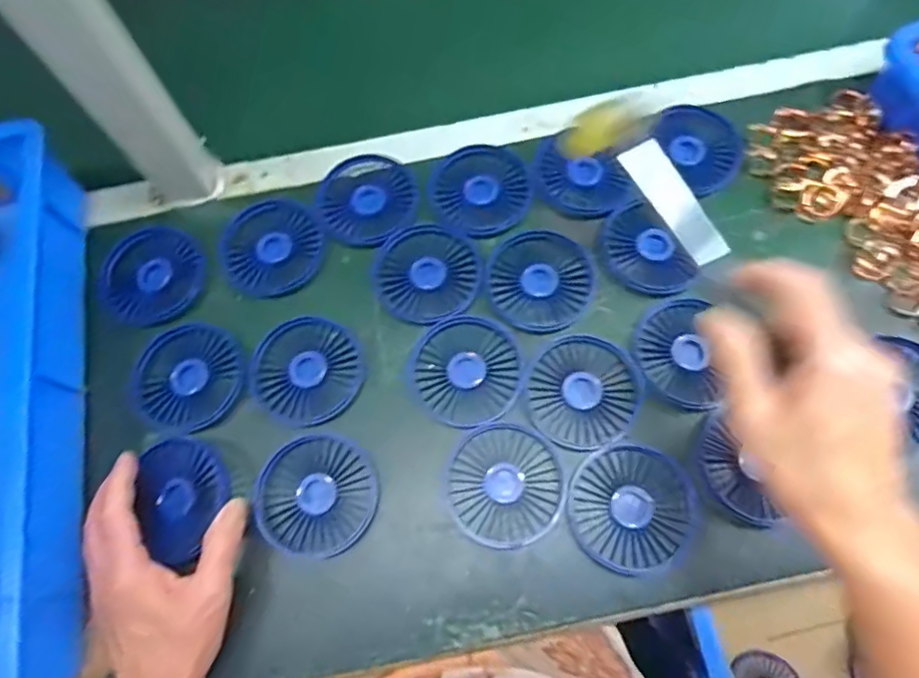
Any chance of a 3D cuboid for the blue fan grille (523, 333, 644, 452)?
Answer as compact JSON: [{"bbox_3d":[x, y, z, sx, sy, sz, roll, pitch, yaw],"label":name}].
[{"bbox_3d":[0.094,0.040,0.436,0.083,0.006,0.086,-1,69,3],"label":"blue fan grille"}]

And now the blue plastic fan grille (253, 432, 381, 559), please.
[{"bbox_3d":[-0.105,0.116,0.425,0.087,0.012,0.086,-1,69,3],"label":"blue plastic fan grille"}]

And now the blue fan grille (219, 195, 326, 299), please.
[{"bbox_3d":[-0.159,-0.080,0.487,0.084,0.007,0.088,-1,69,3],"label":"blue fan grille"}]

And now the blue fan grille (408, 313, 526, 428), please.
[{"bbox_3d":[0.006,0.024,0.447,0.084,0.006,0.086,-1,69,3],"label":"blue fan grille"}]

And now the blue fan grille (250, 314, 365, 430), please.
[{"bbox_3d":[-0.120,0.025,0.451,0.085,0.007,0.084,-1,69,3],"label":"blue fan grille"}]

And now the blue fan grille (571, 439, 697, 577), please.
[{"bbox_3d":[0.123,0.121,0.407,0.085,0.012,0.085,-1,69,3],"label":"blue fan grille"}]

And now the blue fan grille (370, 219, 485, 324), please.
[{"bbox_3d":[-0.027,-0.054,0.475,0.088,0.009,0.083,-1,69,3],"label":"blue fan grille"}]

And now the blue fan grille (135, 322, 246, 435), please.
[{"bbox_3d":[-0.217,0.031,0.458,0.085,0.009,0.086,-1,69,3],"label":"blue fan grille"}]

